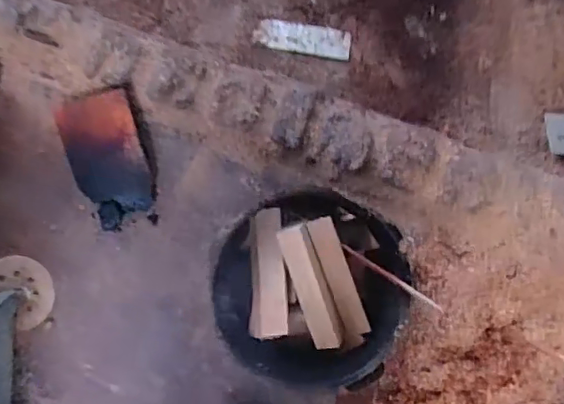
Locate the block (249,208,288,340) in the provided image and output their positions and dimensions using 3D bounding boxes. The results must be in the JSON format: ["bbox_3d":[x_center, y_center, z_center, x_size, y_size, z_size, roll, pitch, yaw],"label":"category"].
[{"bbox_3d":[-0.019,0.097,0.783,0.048,0.037,0.175,-1,89,-6],"label":"block"}]

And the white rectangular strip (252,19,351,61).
[{"bbox_3d":[0.048,-0.365,1.263,0.210,0.006,0.070,8,79,-1],"label":"white rectangular strip"}]

